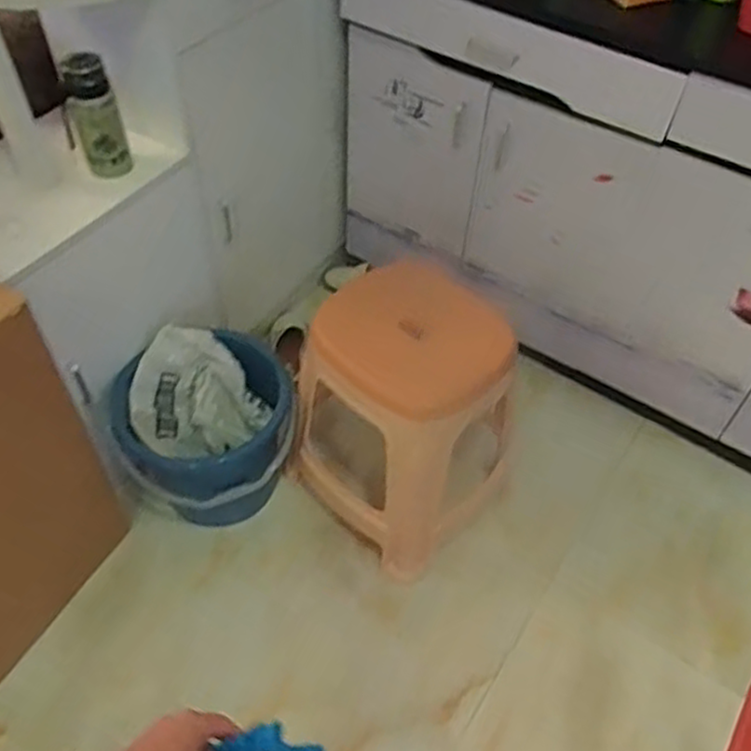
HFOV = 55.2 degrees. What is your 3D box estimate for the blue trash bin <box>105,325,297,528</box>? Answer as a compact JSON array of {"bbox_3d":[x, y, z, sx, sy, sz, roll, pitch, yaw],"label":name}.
[{"bbox_3d":[-0.332,0.100,1.446,0.298,0.307,0.305,2,50,-2],"label":"blue trash bin"}]

